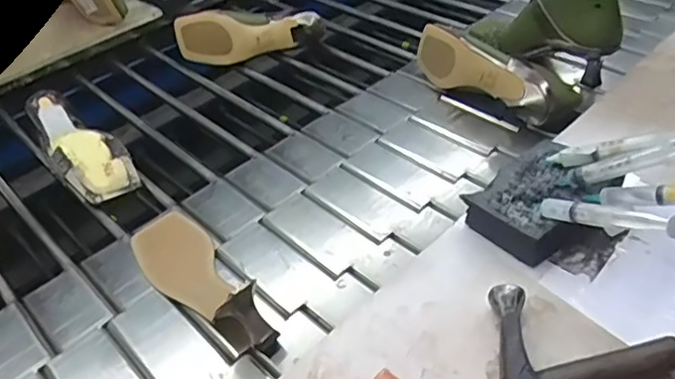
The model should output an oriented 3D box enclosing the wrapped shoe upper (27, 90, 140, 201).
[{"bbox_3d":[-0.330,-0.059,0.743,0.082,0.060,0.208,-28,45,-24],"label":"wrapped shoe upper"}]

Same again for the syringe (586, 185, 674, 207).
[{"bbox_3d":[0.263,0.003,0.444,0.015,0.016,0.146,-39,21,-32],"label":"syringe"}]

